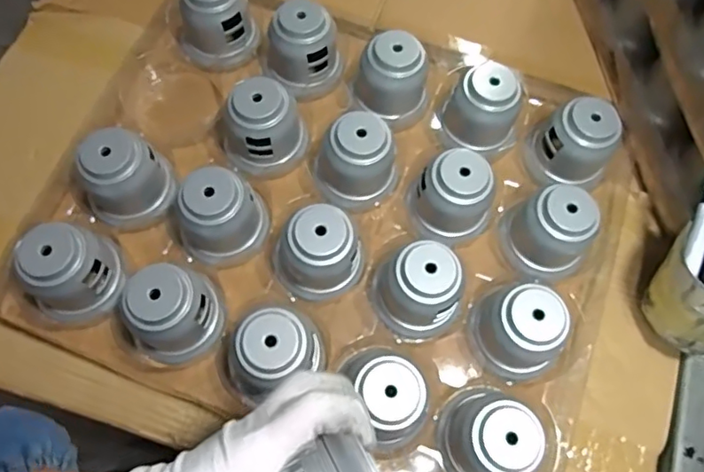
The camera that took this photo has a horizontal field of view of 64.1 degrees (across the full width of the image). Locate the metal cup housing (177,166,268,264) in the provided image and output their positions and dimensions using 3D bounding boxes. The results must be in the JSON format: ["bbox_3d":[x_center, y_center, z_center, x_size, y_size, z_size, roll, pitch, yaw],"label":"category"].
[{"bbox_3d":[-0.127,-0.017,0.551,0.070,0.084,0.075,1,69,-2],"label":"metal cup housing"}]

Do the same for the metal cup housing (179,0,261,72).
[{"bbox_3d":[-0.152,-0.238,0.634,0.088,0.091,0.071,-15,71,-8],"label":"metal cup housing"}]

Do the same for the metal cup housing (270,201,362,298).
[{"bbox_3d":[-0.034,0.014,0.540,0.082,0.076,0.080,-24,72,-11],"label":"metal cup housing"}]

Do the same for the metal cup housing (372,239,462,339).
[{"bbox_3d":[0.062,0.047,0.529,0.076,0.075,0.082,-9,70,-6],"label":"metal cup housing"}]

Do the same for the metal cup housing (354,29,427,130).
[{"bbox_3d":[0.044,-0.172,0.606,0.073,0.073,0.078,-32,74,-13],"label":"metal cup housing"}]

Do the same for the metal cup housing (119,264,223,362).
[{"bbox_3d":[-0.165,0.070,0.515,0.073,0.078,0.079,1,69,-2],"label":"metal cup housing"}]

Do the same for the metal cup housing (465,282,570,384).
[{"bbox_3d":[0.152,0.084,0.517,0.071,0.075,0.088,-16,71,-8],"label":"metal cup housing"}]

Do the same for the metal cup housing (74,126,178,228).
[{"bbox_3d":[-0.226,-0.058,0.560,0.087,0.081,0.075,-37,75,-15],"label":"metal cup housing"}]

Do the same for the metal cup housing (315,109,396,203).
[{"bbox_3d":[0.008,-0.077,0.574,0.078,0.077,0.068,-30,74,-13],"label":"metal cup housing"}]

